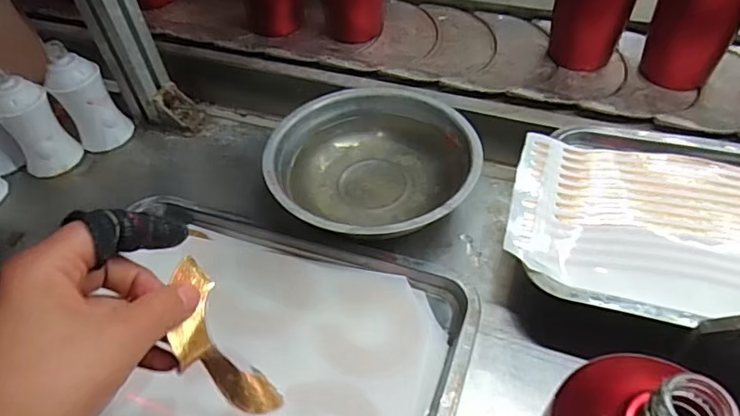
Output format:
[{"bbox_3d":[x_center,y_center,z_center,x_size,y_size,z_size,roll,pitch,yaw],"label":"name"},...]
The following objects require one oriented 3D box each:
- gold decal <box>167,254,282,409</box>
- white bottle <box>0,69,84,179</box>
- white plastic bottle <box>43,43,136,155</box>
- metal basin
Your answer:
[{"bbox_3d":[-0.086,0.082,0.301,0.035,0.107,0.033,-29,32,-20],"label":"gold decal"},{"bbox_3d":[-0.355,-0.086,0.552,0.059,0.099,0.051,-39,63,-22],"label":"white bottle"},{"bbox_3d":[-0.309,-0.117,0.573,0.057,0.103,0.054,10,56,8],"label":"white plastic bottle"},{"bbox_3d":[0.005,-0.039,0.510,0.192,0.048,0.189,-1,55,1],"label":"metal basin"}]

